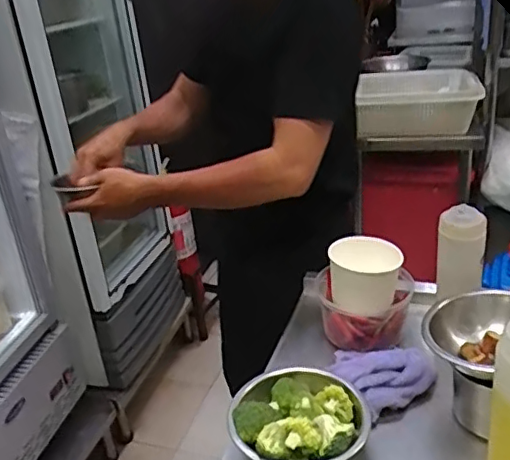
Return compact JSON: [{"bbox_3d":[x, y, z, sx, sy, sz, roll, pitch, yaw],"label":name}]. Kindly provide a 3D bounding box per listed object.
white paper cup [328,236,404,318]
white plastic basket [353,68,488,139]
[{"bbox_3d":[0.164,0.067,0.855,0.099,0.087,0.090,-5,26,2],"label":"white paper cup"},{"bbox_3d":[0.518,-0.406,1.815,0.358,0.143,0.274,2,27,16],"label":"white plastic basket"}]

